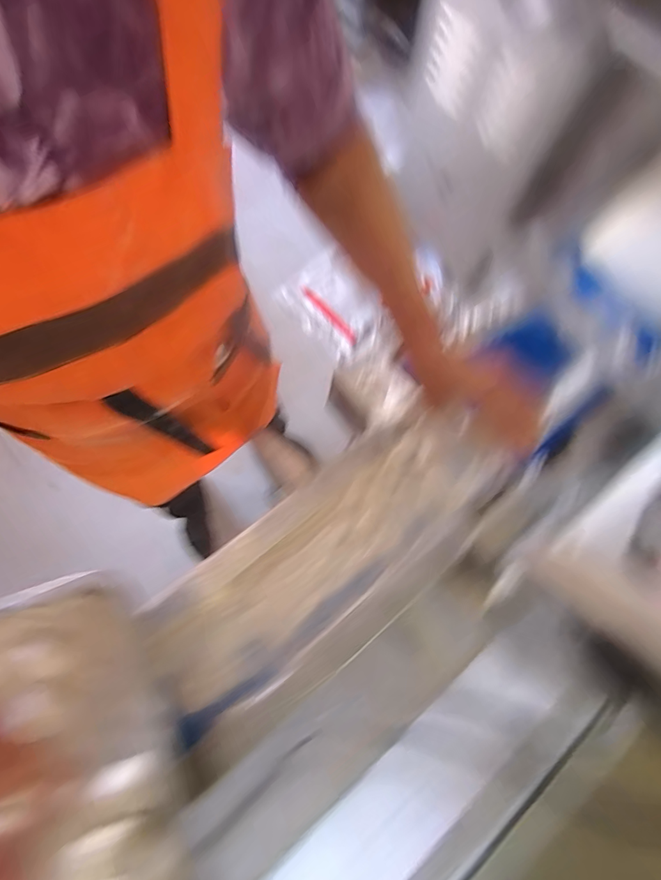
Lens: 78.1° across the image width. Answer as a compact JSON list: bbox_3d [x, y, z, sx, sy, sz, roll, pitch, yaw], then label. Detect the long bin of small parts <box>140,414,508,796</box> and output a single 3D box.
[{"bbox_3d":[0.009,0.118,0.428,0.414,0.060,0.166,-39,78,-13],"label":"long bin of small parts"}]

